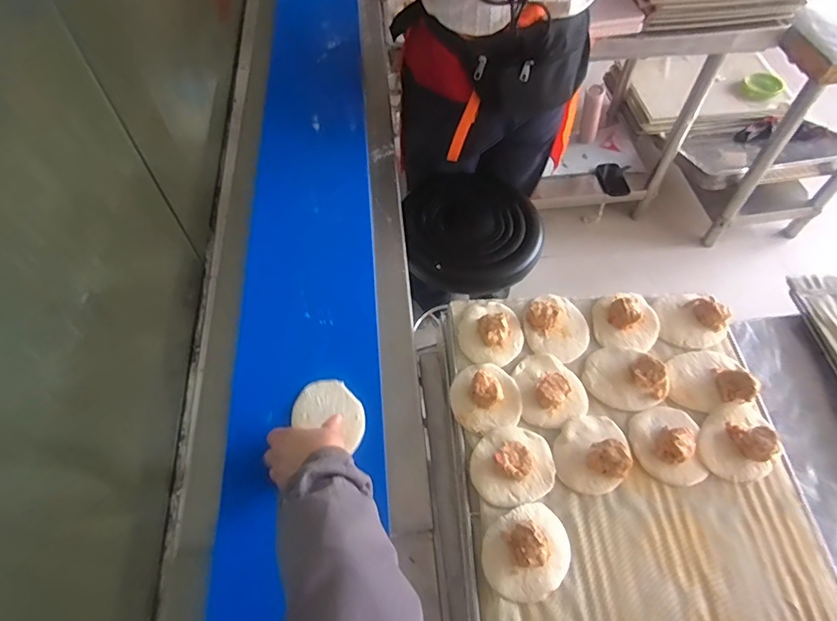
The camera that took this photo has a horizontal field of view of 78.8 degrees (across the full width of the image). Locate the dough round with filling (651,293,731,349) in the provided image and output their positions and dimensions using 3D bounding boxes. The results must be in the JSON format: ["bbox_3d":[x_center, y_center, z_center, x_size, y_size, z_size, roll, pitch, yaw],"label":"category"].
[{"bbox_3d":[0.389,0.007,0.722,0.091,0.029,0.088,0,57,0],"label":"dough round with filling"}]

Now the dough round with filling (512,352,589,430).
[{"bbox_3d":[0.174,0.098,0.663,0.084,0.026,0.102,-5,57,-3],"label":"dough round with filling"}]

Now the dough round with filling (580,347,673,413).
[{"bbox_3d":[0.274,0.084,0.669,0.093,0.031,0.098,0,57,0],"label":"dough round with filling"}]

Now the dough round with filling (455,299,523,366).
[{"bbox_3d":[0.101,0.030,0.716,0.092,0.035,0.102,-10,57,-6],"label":"dough round with filling"}]

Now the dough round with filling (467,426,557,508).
[{"bbox_3d":[0.113,0.181,0.604,0.102,0.027,0.087,-19,59,-11],"label":"dough round with filling"}]

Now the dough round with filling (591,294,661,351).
[{"bbox_3d":[0.295,0.009,0.720,0.088,0.030,0.089,0,57,0],"label":"dough round with filling"}]

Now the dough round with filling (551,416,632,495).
[{"bbox_3d":[0.212,0.167,0.614,0.082,0.030,0.098,28,61,17],"label":"dough round with filling"}]

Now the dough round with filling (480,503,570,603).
[{"bbox_3d":[0.119,0.260,0.552,0.100,0.029,0.085,-31,62,-18],"label":"dough round with filling"}]

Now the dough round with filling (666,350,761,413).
[{"bbox_3d":[0.380,0.086,0.669,0.103,0.026,0.082,-11,57,-7],"label":"dough round with filling"}]

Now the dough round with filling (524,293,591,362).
[{"bbox_3d":[0.197,0.017,0.717,0.090,0.030,0.099,0,57,0],"label":"dough round with filling"}]

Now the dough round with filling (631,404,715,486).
[{"bbox_3d":[0.306,0.158,0.620,0.085,0.030,0.094,2,57,2],"label":"dough round with filling"}]

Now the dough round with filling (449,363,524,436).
[{"bbox_3d":[0.087,0.110,0.660,0.090,0.041,0.091,-15,58,-10],"label":"dough round with filling"}]

